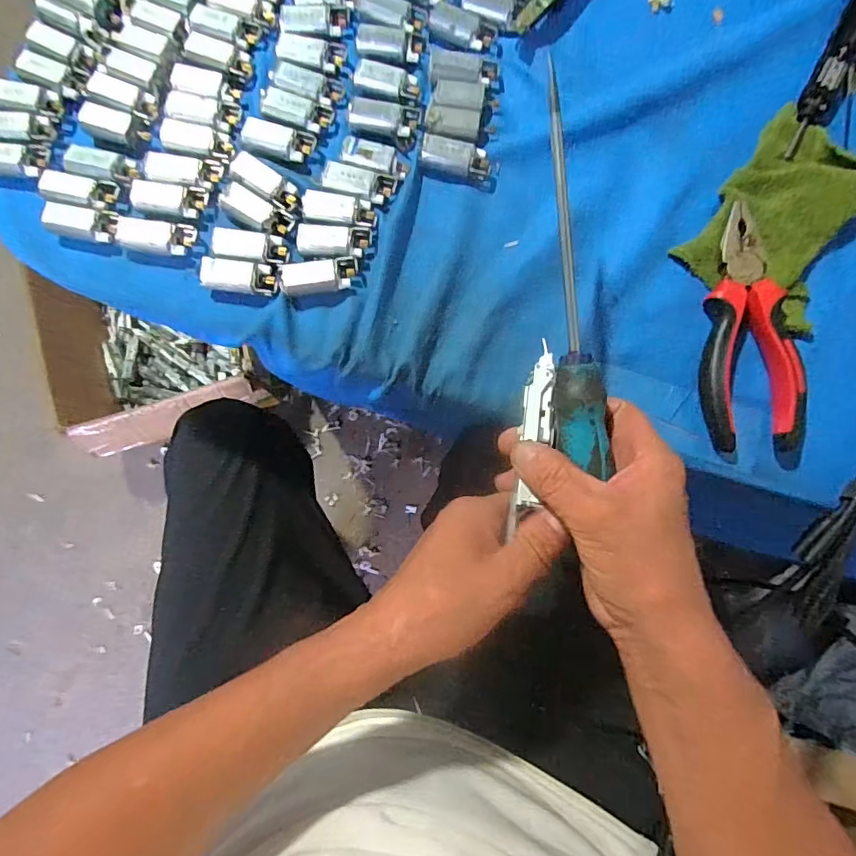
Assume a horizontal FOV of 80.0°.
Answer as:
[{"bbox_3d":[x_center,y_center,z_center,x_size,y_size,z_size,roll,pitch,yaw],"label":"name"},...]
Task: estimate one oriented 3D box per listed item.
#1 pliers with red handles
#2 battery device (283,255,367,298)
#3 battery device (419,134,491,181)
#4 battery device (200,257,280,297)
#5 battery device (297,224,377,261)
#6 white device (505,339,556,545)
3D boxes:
[{"bbox_3d":[0.197,-0.056,0.320,0.061,0.024,0.161,-10,82,-3],"label":"pliers with red handles"},{"bbox_3d":[-0.066,-0.096,0.323,0.051,0.012,0.019,-13,84,-16],"label":"battery device"},{"bbox_3d":[0.019,-0.177,0.338,0.046,0.013,0.023,10,81,0],"label":"battery device"},{"bbox_3d":[-0.118,-0.096,0.324,0.048,0.009,0.020,6,81,-1],"label":"battery device"},{"bbox_3d":[-0.060,-0.120,0.329,0.049,0.008,0.022,1,81,-1],"label":"battery device"},{"bbox_3d":[0.061,0.003,0.289,0.019,0.010,0.112,12,77,0],"label":"white device"}]

